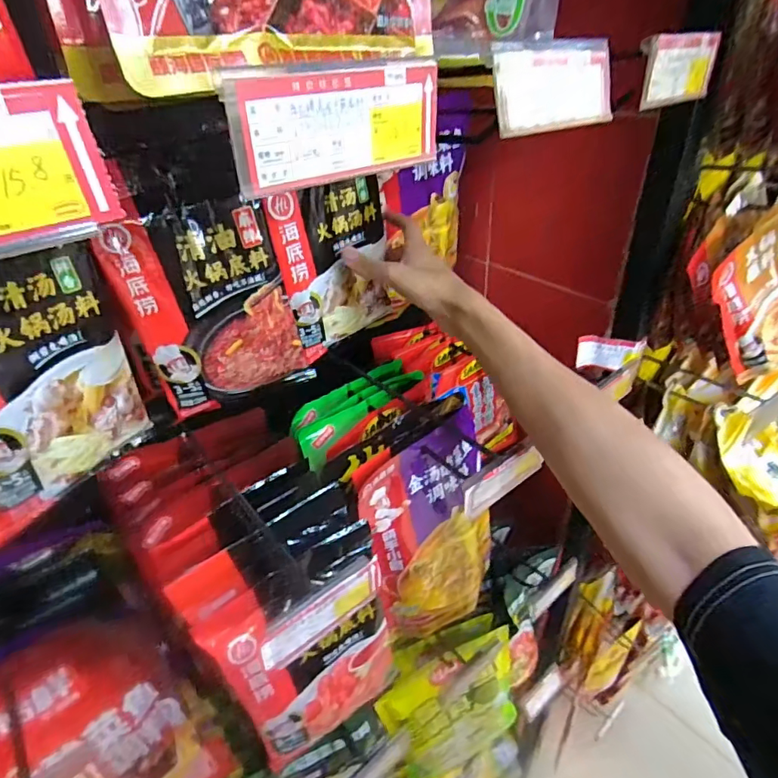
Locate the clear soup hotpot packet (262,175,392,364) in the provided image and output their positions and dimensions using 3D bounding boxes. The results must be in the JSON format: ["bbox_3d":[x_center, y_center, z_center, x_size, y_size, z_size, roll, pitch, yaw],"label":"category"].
[{"bbox_3d":[-0.053,-0.130,0.523,0.026,0.165,0.135,26,45,34],"label":"clear soup hotpot packet"}]

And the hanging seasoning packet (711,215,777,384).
[{"bbox_3d":[0.386,-0.088,0.498,0.105,0.167,0.023,-36,24,-7],"label":"hanging seasoning packet"}]

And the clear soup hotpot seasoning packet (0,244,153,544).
[{"bbox_3d":[-0.255,-0.004,0.357,0.016,0.174,0.141,15,39,23],"label":"clear soup hotpot seasoning packet"}]

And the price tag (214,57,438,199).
[{"bbox_3d":[-0.018,-0.108,0.199,0.100,0.041,0.004,-28,42,-30],"label":"price tag"}]

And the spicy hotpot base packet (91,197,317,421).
[{"bbox_3d":[-0.156,-0.070,0.445,0.139,0.178,0.026,-21,39,-23],"label":"spicy hotpot base packet"}]

